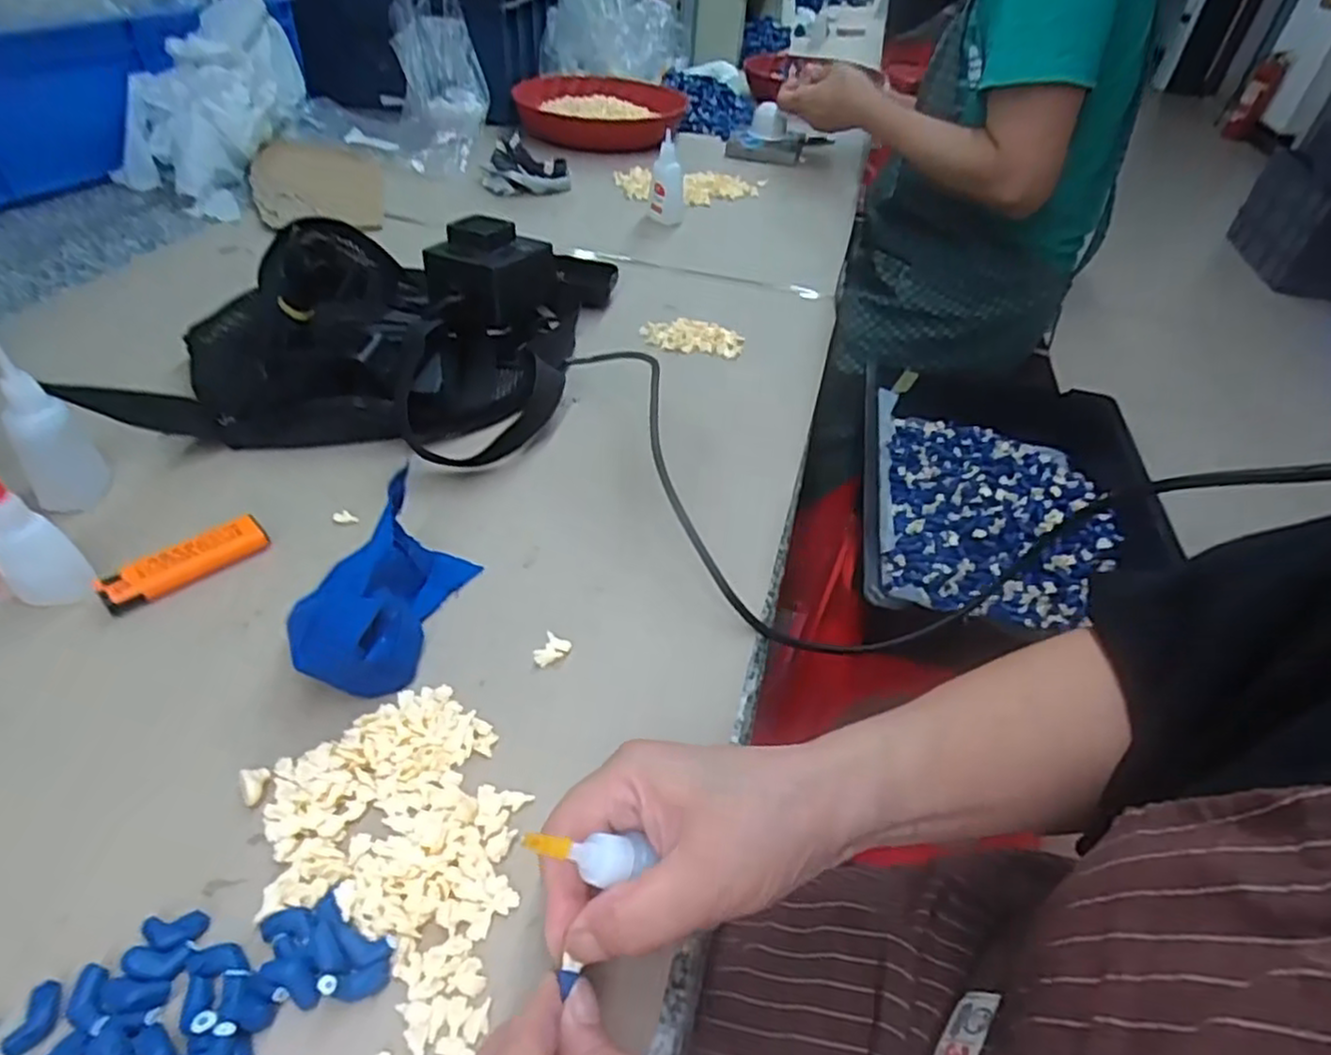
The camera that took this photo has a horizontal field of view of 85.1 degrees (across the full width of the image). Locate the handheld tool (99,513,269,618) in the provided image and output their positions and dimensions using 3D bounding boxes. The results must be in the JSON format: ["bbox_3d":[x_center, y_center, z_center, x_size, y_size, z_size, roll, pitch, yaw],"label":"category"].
[{"bbox_3d":[-0.258,0.020,0.392,0.025,0.017,0.079,34,50,28],"label":"handheld tool"}]

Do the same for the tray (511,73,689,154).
[{"bbox_3d":[-0.105,-0.624,1.083,0.257,0.042,0.242,7,43,3],"label":"tray"}]

